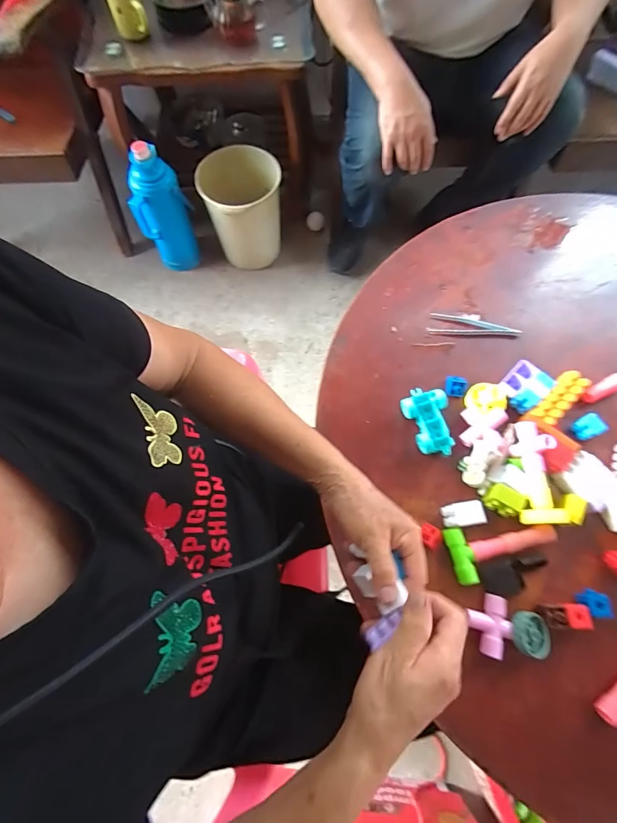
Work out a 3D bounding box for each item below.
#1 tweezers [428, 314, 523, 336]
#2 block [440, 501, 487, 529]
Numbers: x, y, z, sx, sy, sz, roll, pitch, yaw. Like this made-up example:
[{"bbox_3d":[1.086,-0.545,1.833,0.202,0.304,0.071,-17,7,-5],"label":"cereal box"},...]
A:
[{"bbox_3d":[0.225,-0.112,0.526,0.116,0.010,0.031,12,70,5],"label":"tweezers"},{"bbox_3d":[0.171,0.113,0.428,0.042,0.016,0.025,-6,69,-2],"label":"block"}]

